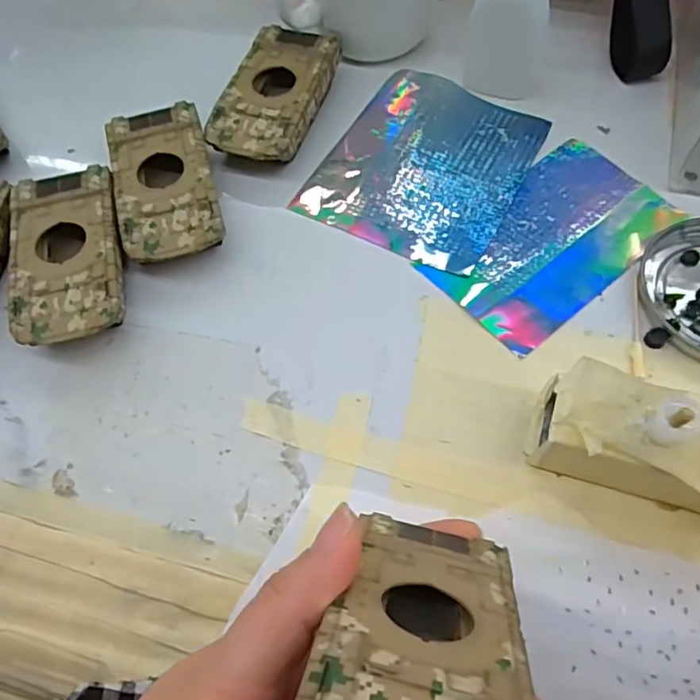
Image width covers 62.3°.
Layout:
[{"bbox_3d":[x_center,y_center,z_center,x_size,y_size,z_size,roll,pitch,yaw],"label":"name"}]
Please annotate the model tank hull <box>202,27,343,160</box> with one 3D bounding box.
[{"bbox_3d":[-0.042,-0.143,0.334,0.050,0.025,0.096,14,64,11],"label":"model tank hull"}]

